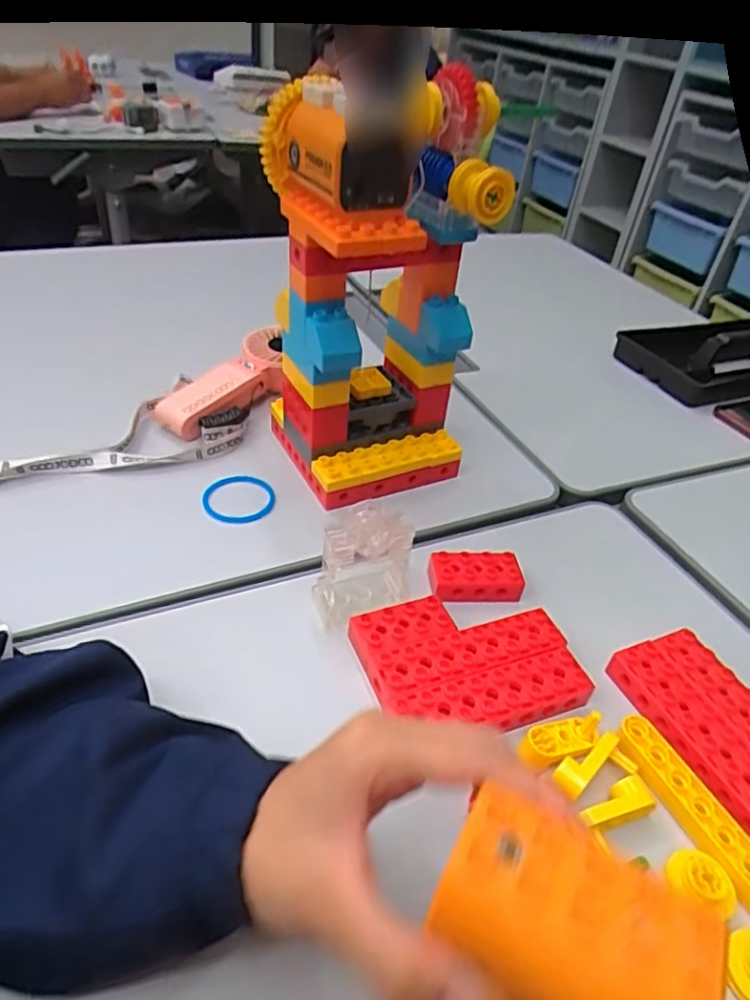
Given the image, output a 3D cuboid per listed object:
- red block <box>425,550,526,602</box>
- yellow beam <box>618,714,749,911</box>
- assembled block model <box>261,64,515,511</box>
[{"bbox_3d":[0.072,0.054,0.451,0.066,0.020,0.032,2,39,-7],"label":"red block"},{"bbox_3d":[0.188,0.186,0.316,0.023,0.011,0.173,-13,43,-24],"label":"yellow beam"},{"bbox_3d":[-0.004,-0.151,0.484,0.139,0.265,0.134,-13,43,-24],"label":"assembled block model"}]

